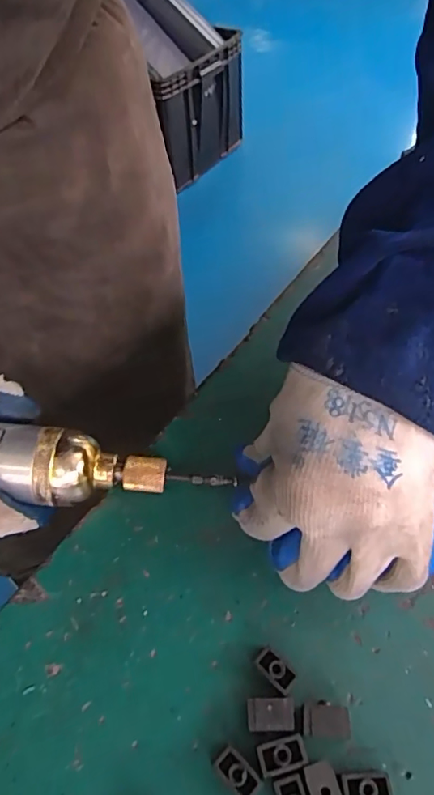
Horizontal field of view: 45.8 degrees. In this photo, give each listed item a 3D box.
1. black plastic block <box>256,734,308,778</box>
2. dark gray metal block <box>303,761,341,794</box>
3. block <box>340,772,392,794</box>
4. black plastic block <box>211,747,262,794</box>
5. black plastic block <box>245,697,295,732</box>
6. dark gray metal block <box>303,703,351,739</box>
[{"bbox_3d":[0.025,0.141,0.202,0.018,0.011,0.010,-12,53,-7],"label":"black plastic block"},{"bbox_3d":[0.040,0.150,0.195,0.011,0.011,0.018,-13,53,-8],"label":"dark gray metal block"},{"bbox_3d":[0.056,0.149,0.195,0.018,0.011,0.010,-3,53,0],"label":"block"},{"bbox_3d":[0.007,0.146,0.199,0.018,0.012,0.010,37,62,26],"label":"black plastic block"},{"bbox_3d":[0.022,0.131,0.211,0.018,0.011,0.011,-2,53,0],"label":"black plastic block"},{"bbox_3d":[0.044,0.132,0.208,0.018,0.011,0.011,4,53,5],"label":"dark gray metal block"}]

